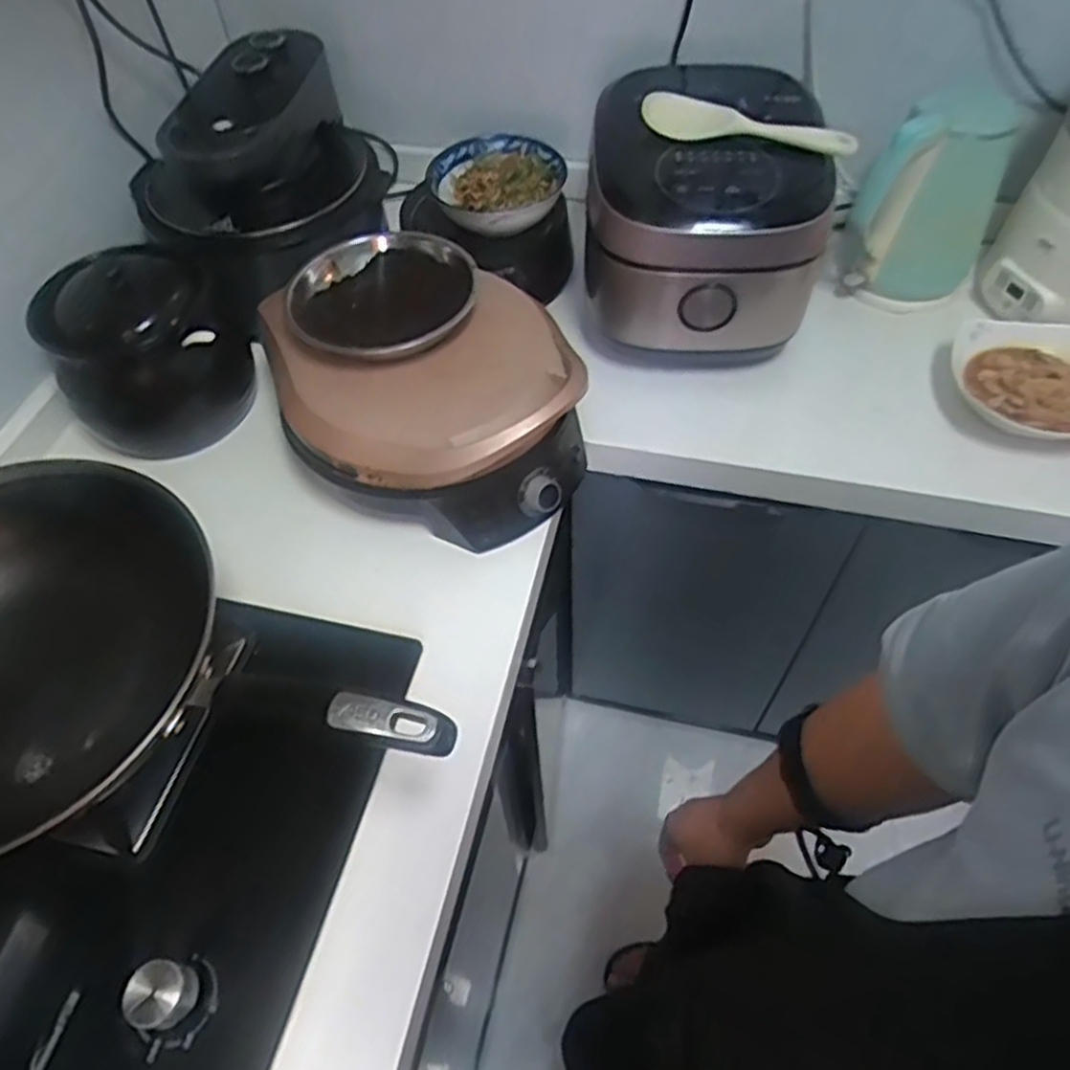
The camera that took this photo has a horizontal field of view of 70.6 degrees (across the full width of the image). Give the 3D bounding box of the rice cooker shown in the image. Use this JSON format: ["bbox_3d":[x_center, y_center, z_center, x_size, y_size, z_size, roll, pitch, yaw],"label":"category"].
[{"bbox_3d":[0.189,-0.364,0.861,0.247,0.235,0.290,3,55,4],"label":"rice cooker"}]

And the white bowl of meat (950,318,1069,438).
[{"bbox_3d":[0.558,-0.182,0.833,0.172,0.044,0.173,-1,55,1],"label":"white bowl of meat"}]

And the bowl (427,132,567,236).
[{"bbox_3d":[-0.045,-0.438,0.939,0.152,0.043,0.149,-1,55,1],"label":"bowl"}]

